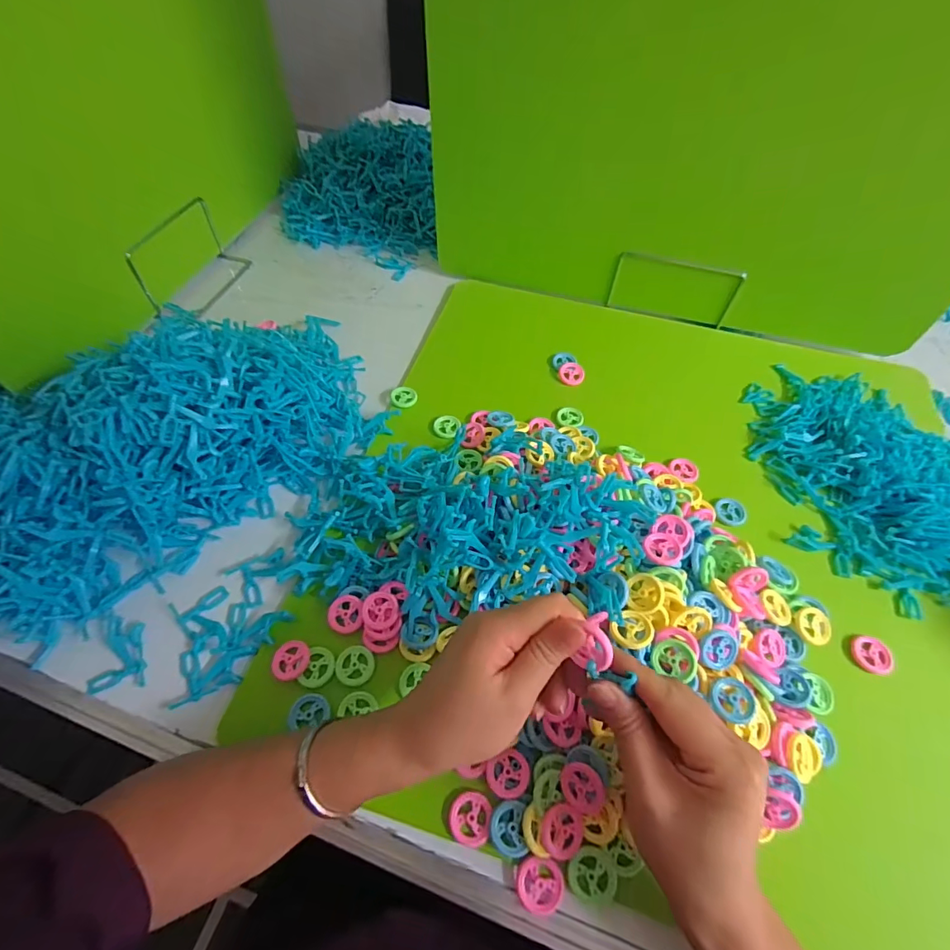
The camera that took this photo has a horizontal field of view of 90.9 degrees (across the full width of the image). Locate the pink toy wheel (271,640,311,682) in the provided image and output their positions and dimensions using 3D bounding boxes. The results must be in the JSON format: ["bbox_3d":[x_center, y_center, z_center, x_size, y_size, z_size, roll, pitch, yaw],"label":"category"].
[{"bbox_3d":[-0.145,0.146,0.368,0.028,0.005,0.030,0,57,0],"label":"pink toy wheel"}]

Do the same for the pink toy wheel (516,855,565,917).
[{"bbox_3d":[0.041,0.258,0.294,0.030,0.008,0.028,0,57,0],"label":"pink toy wheel"}]

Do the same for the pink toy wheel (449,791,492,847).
[{"bbox_3d":[-0.003,0.229,0.311,0.027,0.004,0.028,0,57,0],"label":"pink toy wheel"}]

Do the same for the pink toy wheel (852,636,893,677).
[{"bbox_3d":[0.328,0.149,0.385,0.024,0.010,0.030,-14,58,-9],"label":"pink toy wheel"}]

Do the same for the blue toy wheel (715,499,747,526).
[{"bbox_3d":[0.253,0.036,0.462,0.029,0.007,0.026,19,58,11],"label":"blue toy wheel"}]

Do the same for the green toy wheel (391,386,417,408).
[{"bbox_3d":[-0.081,-0.089,0.534,0.029,0.005,0.027,3,73,-10],"label":"green toy wheel"}]

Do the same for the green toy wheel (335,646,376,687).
[{"bbox_3d":[-0.095,0.152,0.371,0.029,0.005,0.030,0,57,0],"label":"green toy wheel"}]

